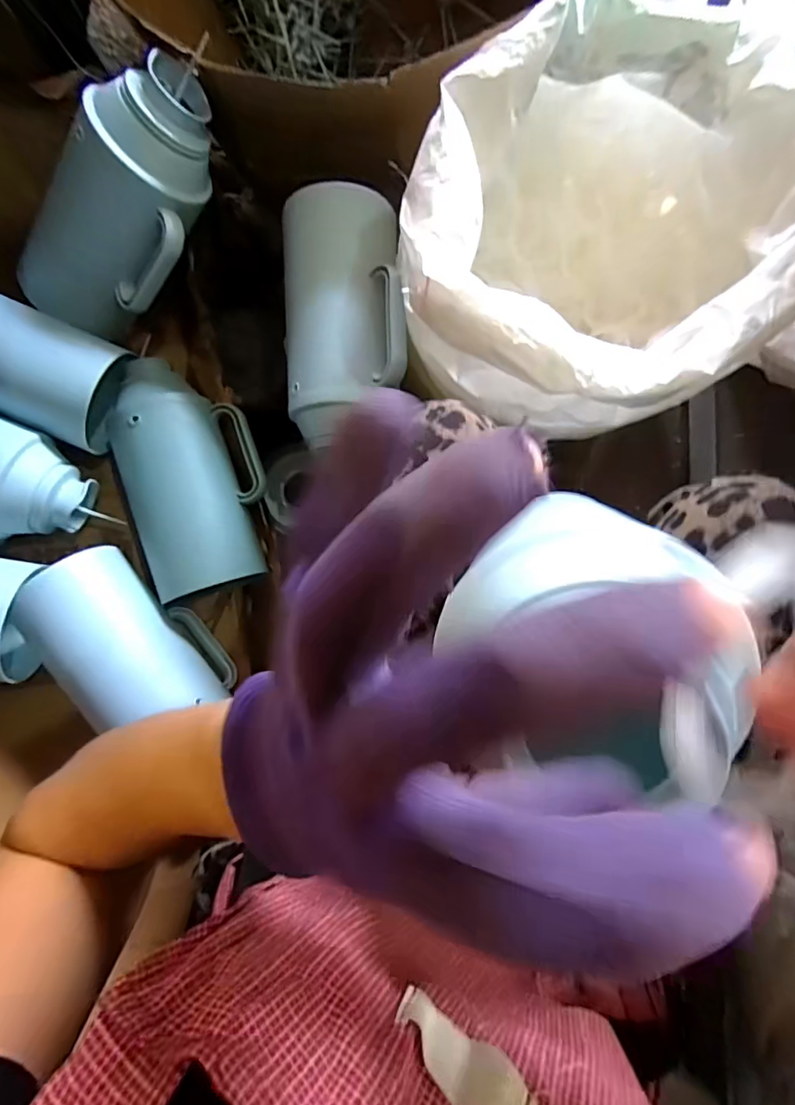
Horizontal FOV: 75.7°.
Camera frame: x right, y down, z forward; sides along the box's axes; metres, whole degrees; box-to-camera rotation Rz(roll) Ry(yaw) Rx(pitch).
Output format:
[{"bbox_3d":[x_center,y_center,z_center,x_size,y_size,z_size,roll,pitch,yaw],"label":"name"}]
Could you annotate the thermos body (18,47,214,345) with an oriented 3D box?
[{"bbox_3d":[-0.342,-0.412,0.643,0.343,0.120,0.145,-38,82,26],"label":"thermos body"}]

